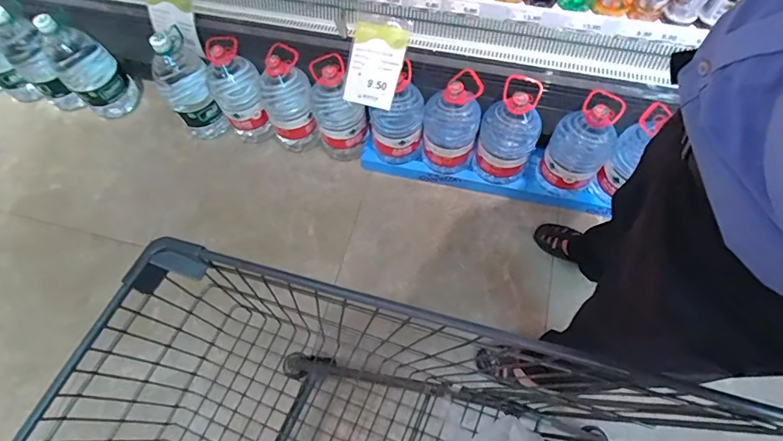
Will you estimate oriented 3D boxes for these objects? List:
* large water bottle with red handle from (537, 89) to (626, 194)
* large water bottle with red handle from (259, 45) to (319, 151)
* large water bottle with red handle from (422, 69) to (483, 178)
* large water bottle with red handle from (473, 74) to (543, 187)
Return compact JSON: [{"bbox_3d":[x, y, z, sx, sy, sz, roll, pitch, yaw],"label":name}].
[{"bbox_3d":[0.504,-0.195,1.193,0.151,0.329,0.147,-1,64,3],"label":"large water bottle with red handle"},{"bbox_3d":[-0.327,-0.377,1.375,0.157,0.351,0.169,-21,64,-6],"label":"large water bottle with red handle"},{"bbox_3d":[0.169,-0.264,1.258,0.154,0.310,0.138,6,64,7],"label":"large water bottle with red handle"},{"bbox_3d":[0.322,-0.231,1.221,0.156,0.317,0.136,16,66,11],"label":"large water bottle with red handle"}]

